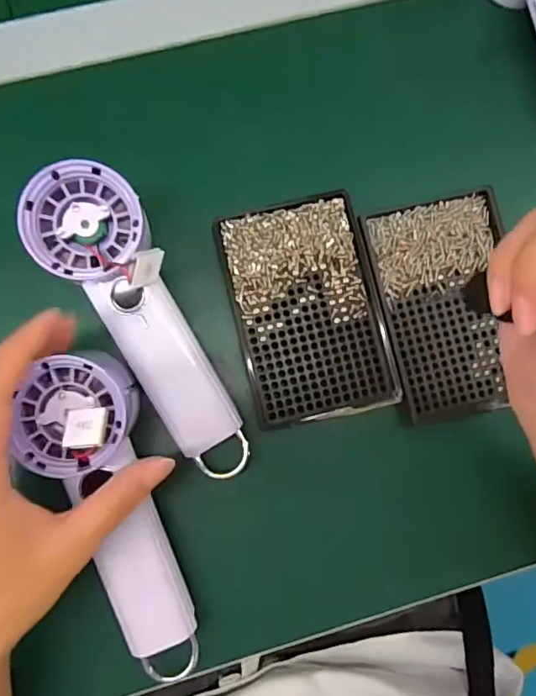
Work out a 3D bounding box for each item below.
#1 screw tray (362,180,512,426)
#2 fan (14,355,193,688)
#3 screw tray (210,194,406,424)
[{"bbox_3d":[0.116,-0.027,0.334,0.087,0.012,0.136,-14,86,-5],"label":"screw tray"},{"bbox_3d":[-0.086,0.092,0.297,0.057,0.038,0.194,-16,103,-5],"label":"fan"},{"bbox_3d":[0.025,-0.024,0.328,0.088,0.012,0.134,-13,86,-5],"label":"screw tray"}]

